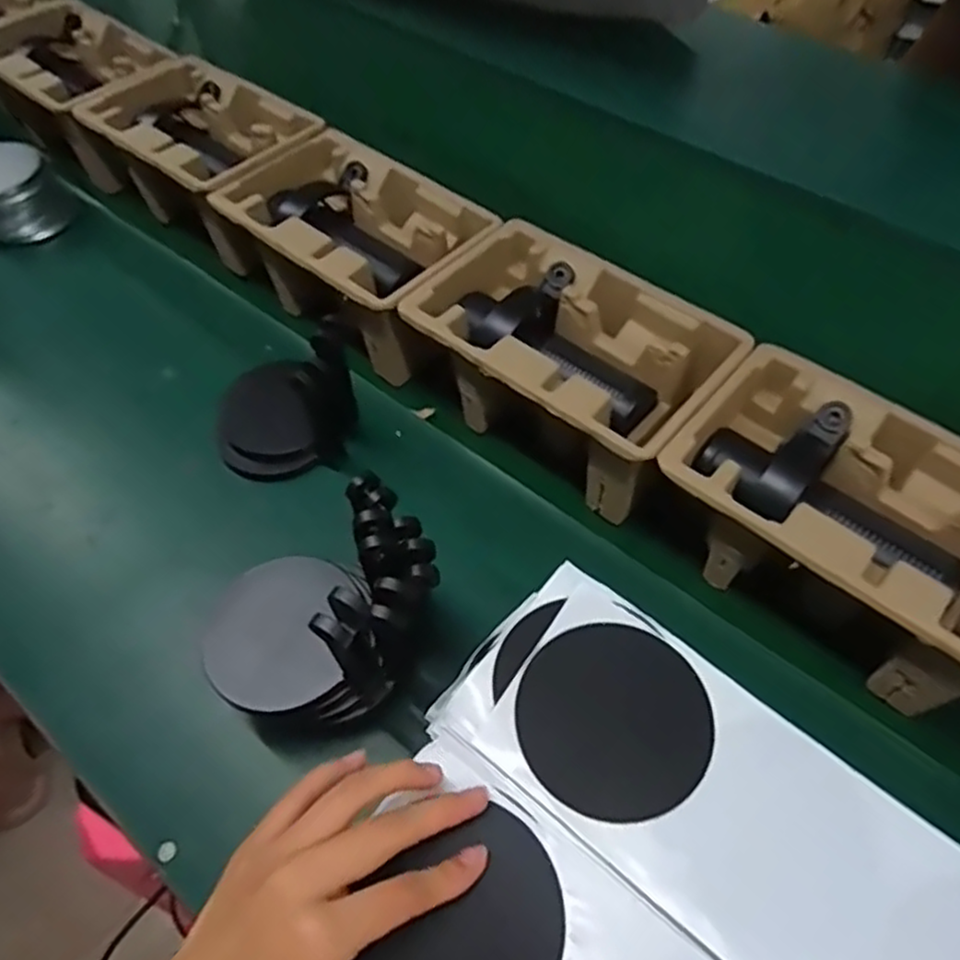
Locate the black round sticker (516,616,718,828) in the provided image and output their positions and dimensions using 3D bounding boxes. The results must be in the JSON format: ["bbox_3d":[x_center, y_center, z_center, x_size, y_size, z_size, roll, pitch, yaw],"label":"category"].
[{"bbox_3d":[0.067,0.118,0.355,0.091,0.004,0.093,-1,55,2],"label":"black round sticker"}]

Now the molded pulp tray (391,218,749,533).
[{"bbox_3d":[0.066,-0.090,0.558,0.226,0.093,0.142,35,63,22],"label":"molded pulp tray"}]

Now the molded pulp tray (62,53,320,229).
[{"bbox_3d":[-0.295,-0.342,0.741,0.266,0.095,0.152,34,62,21],"label":"molded pulp tray"}]

